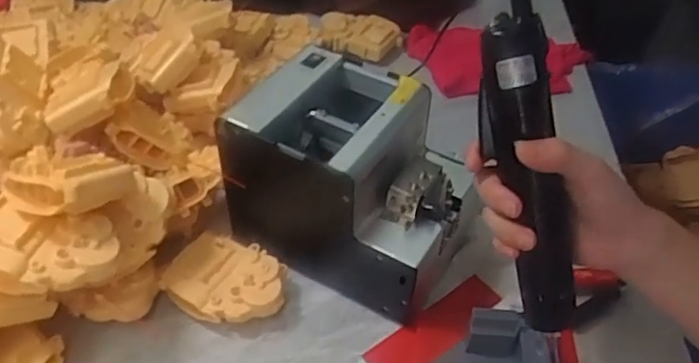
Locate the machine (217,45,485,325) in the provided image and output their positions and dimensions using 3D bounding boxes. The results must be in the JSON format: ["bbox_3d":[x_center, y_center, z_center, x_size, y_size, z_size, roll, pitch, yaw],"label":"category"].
[{"bbox_3d":[0.005,0.000,0.505,0.177,0.147,0.132,20,48,18],"label":"machine"}]

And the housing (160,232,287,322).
[{"bbox_3d":[-0.101,0.083,0.499,0.101,0.038,0.075,6,45,5],"label":"housing"}]

